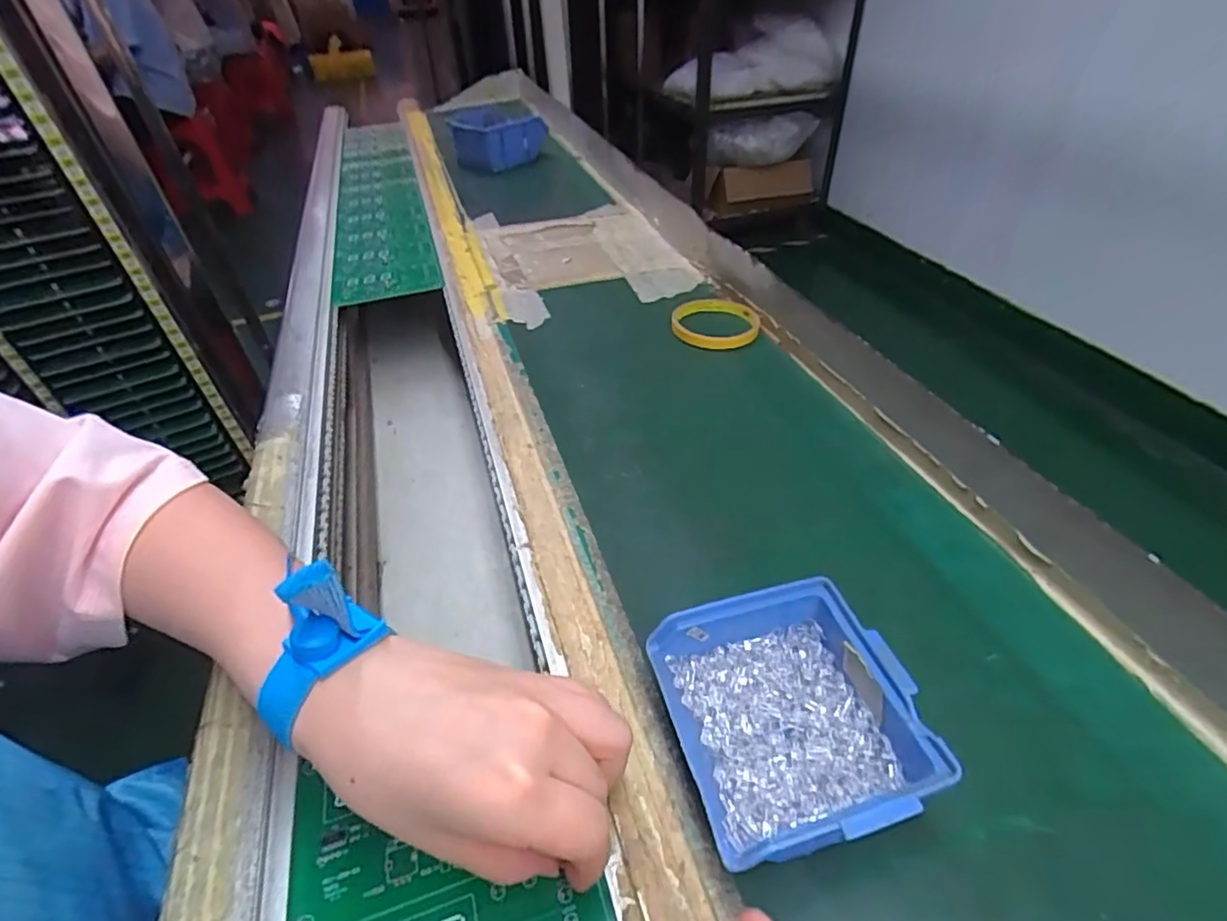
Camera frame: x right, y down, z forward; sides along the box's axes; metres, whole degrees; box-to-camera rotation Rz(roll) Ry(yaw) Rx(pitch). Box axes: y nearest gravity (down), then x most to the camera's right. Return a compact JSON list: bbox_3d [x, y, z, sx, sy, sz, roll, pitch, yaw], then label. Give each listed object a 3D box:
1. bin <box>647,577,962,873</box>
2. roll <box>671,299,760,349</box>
[{"bbox_3d":[0.076,0.116,0.262,0.096,0.050,0.103,-11,42,-8],"label":"bin"},{"bbox_3d":[0.100,-0.136,0.589,0.085,0.013,0.085,-3,41,2],"label":"roll"}]

